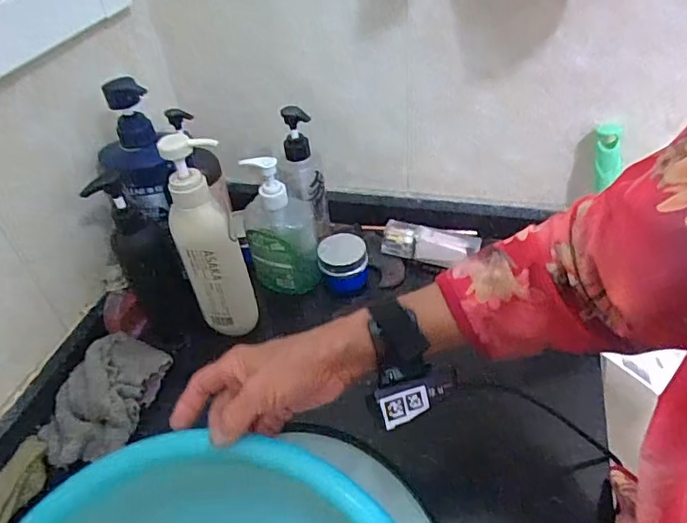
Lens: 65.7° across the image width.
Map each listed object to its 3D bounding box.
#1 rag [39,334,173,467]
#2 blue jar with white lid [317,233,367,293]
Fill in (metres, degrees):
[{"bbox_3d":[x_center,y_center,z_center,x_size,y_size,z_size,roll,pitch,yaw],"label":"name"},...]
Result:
[{"bbox_3d":[-0.246,0.138,0.548,0.086,0.040,0.139,6,43,15],"label":"rag"},{"bbox_3d":[0.000,0.002,0.635,0.056,0.054,0.053,-4,42,4],"label":"blue jar with white lid"}]

